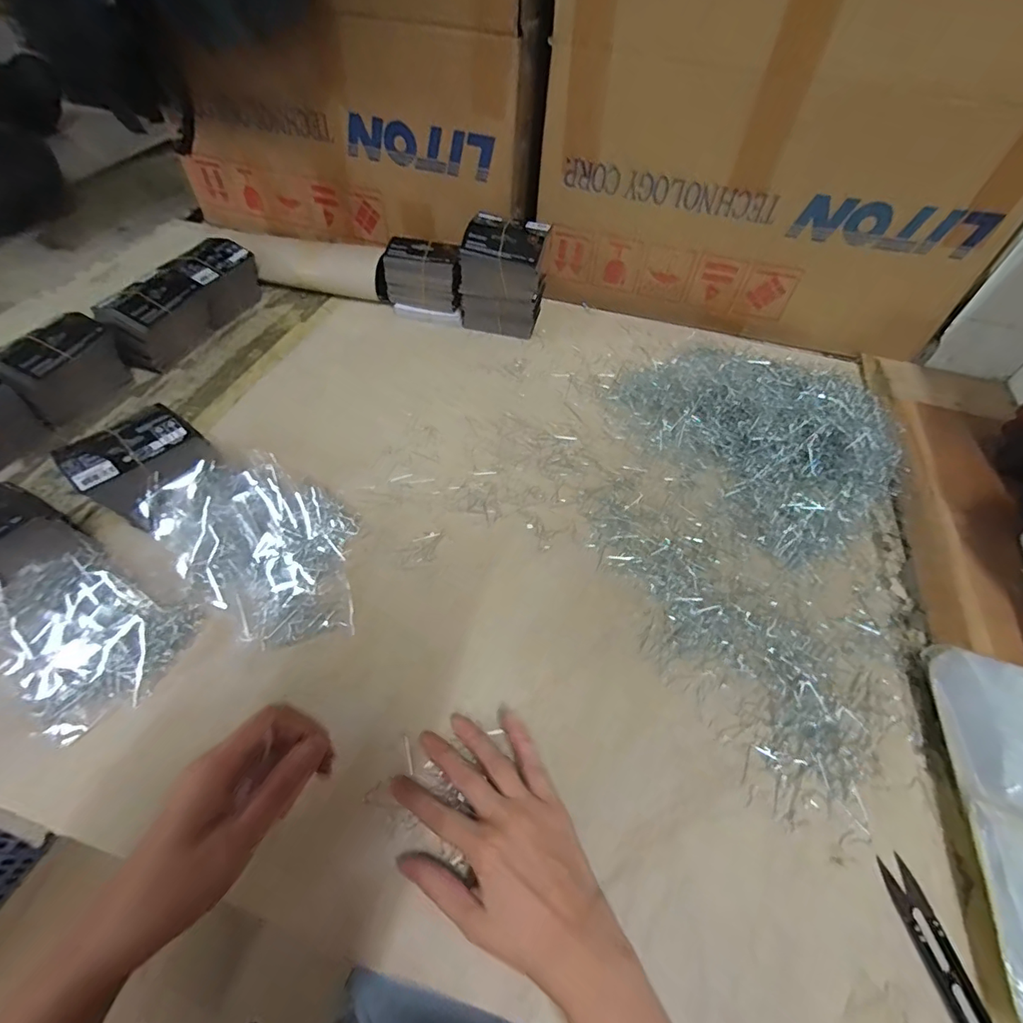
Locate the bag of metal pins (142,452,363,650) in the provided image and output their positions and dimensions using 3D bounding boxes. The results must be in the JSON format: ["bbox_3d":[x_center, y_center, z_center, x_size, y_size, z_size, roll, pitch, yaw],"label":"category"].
[{"bbox_3d":[-0.217,0.026,0.449,0.205,0.046,0.143,33,57,20],"label":"bag of metal pins"}]

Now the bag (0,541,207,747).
[{"bbox_3d":[-0.344,0.098,0.394,0.138,0.048,0.115,25,55,14],"label":"bag"}]

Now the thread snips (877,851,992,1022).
[{"bbox_3d":[0.279,0.289,0.321,0.026,0.007,0.103,-4,53,-7],"label":"thread snips"}]

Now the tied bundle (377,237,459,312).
[{"bbox_3d":[-0.127,-0.334,0.720,0.135,0.095,0.056,16,53,8],"label":"tied bundle"}]

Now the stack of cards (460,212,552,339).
[{"bbox_3d":[-0.012,-0.314,0.680,0.112,0.145,0.068,10,52,3],"label":"stack of cards"}]

